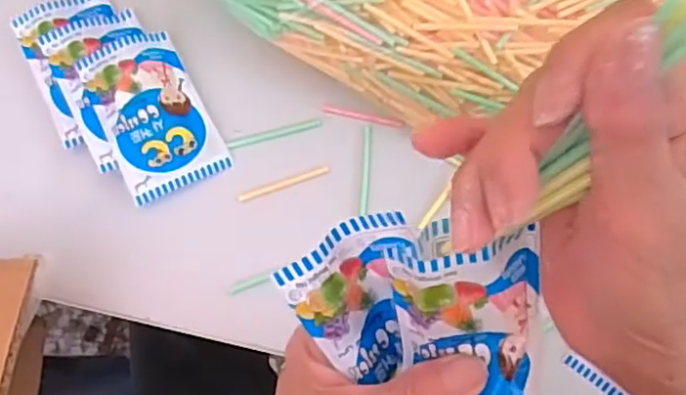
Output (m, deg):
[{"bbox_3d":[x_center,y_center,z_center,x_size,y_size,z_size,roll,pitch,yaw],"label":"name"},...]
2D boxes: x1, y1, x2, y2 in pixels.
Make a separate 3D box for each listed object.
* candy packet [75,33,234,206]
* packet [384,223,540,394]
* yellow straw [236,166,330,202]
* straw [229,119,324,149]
[{"bbox_3d":[-0.121,-0.054,0.421,0.062,0.019,0.099,-25,74,-10],"label":"candy packet"},{"bbox_3d":[0.047,0.058,0.245,0.056,0.019,0.095,-4,114,-2],"label":"packet"},{"bbox_3d":[-0.038,-0.010,0.417,0.059,0.004,0.006,-19,73,-8],"label":"yellow straw"},{"bbox_3d":[-0.045,-0.042,0.431,0.062,0.004,0.006,-14,73,-7],"label":"straw"}]

